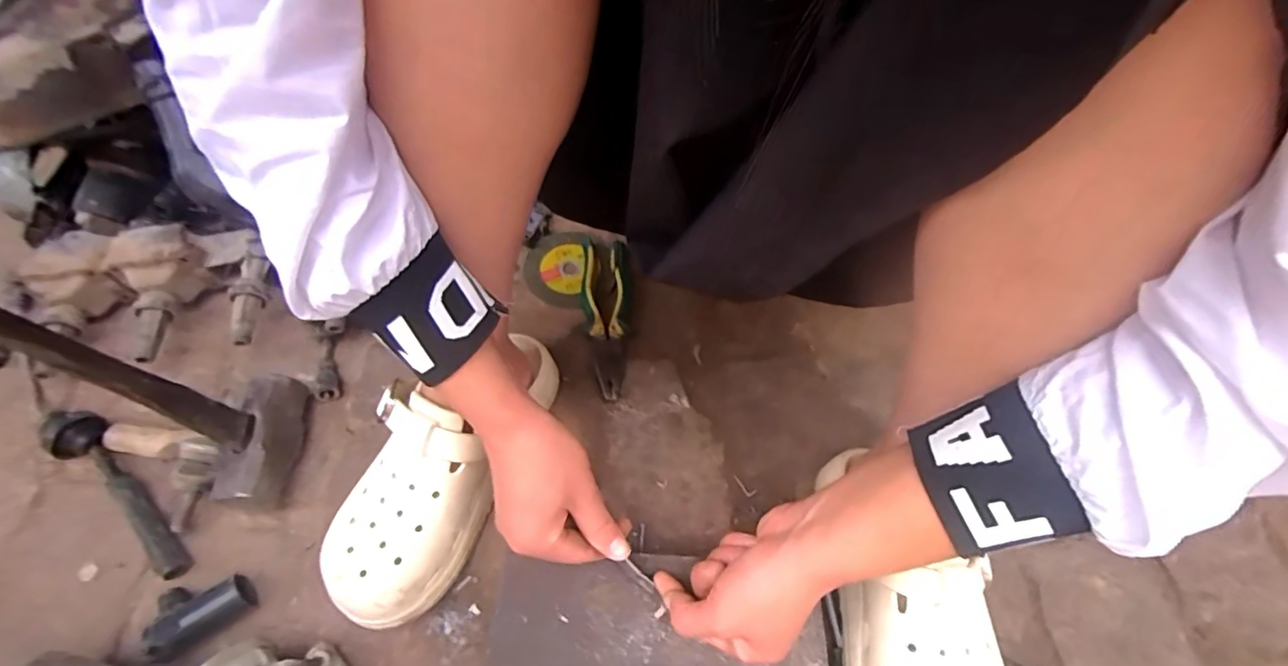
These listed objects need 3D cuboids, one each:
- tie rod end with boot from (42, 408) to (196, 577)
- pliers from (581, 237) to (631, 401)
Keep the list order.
[{"bbox_3d":[-0.421,0.130,0.440,0.171,0.032,0.033,41,65,11],"label":"tie rod end with boot"},{"bbox_3d":[-0.041,-0.022,0.573,0.051,0.023,0.193,1,56,-3],"label":"pliers"}]

